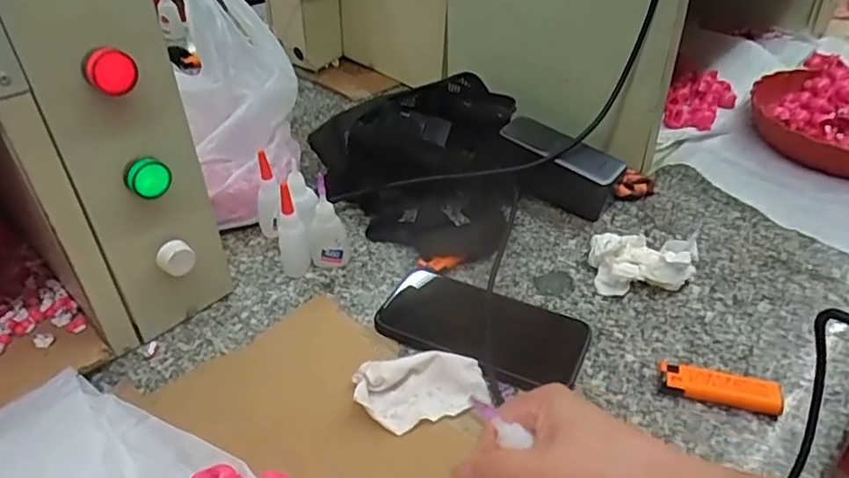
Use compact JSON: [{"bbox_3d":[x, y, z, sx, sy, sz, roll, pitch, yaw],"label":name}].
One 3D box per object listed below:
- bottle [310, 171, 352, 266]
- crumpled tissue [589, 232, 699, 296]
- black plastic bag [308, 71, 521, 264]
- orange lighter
[{"bbox_3d":[-0.087,-0.013,0.537,0.032,0.088,0.017,2,36,2],"label":"bottle"},{"bbox_3d":[0.197,0.022,0.529,0.089,0.033,0.055,3,36,4],"label":"crumpled tissue"},{"bbox_3d":[0.006,-0.097,0.641,0.203,0.099,0.226,15,39,20],"label":"black plastic bag"},{"bbox_3d":[0.213,0.107,0.429,0.079,0.015,0.024,10,37,14],"label":"orange lighter"}]

